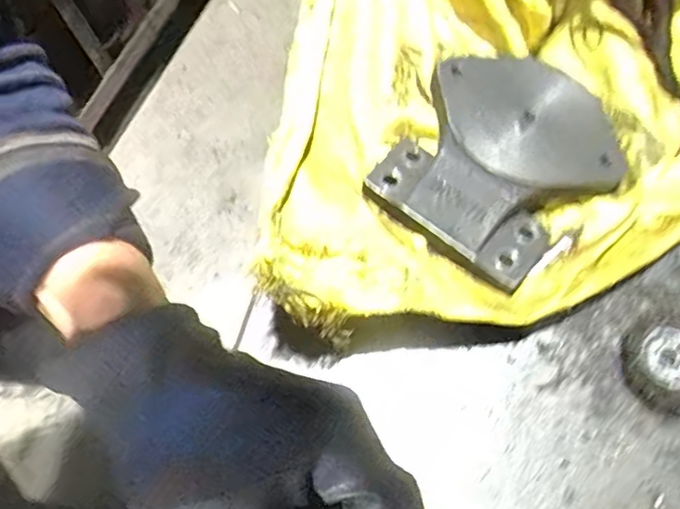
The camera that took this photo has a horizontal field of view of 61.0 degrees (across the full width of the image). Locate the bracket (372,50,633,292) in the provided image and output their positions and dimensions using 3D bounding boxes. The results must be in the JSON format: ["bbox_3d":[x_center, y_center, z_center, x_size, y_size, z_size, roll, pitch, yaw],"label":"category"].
[{"bbox_3d":[0.132,-0.084,0.459,0.156,0.030,0.181,39,76,14],"label":"bracket"}]

